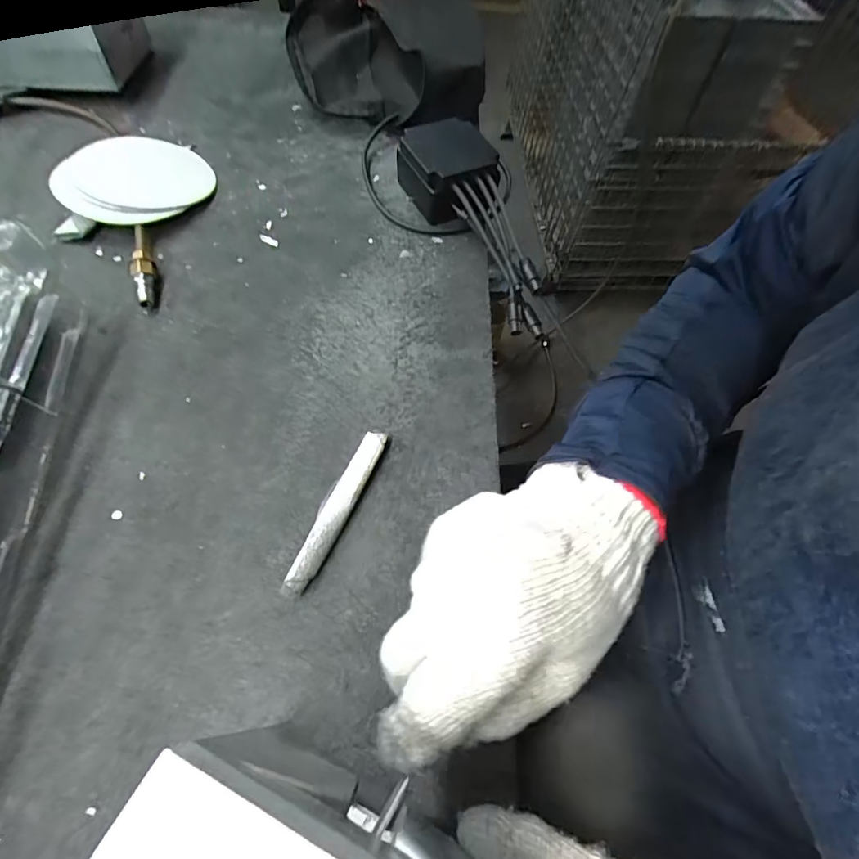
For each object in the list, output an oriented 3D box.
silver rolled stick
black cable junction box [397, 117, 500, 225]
[{"bbox_3d":[-0.060,0.050,0.301,0.018,0.015,0.116,21,62,8],"label":"silver rolled stick"},{"bbox_3d":[0.019,-0.244,0.439,0.071,0.055,0.086,-25,66,-16],"label":"black cable junction box"}]

